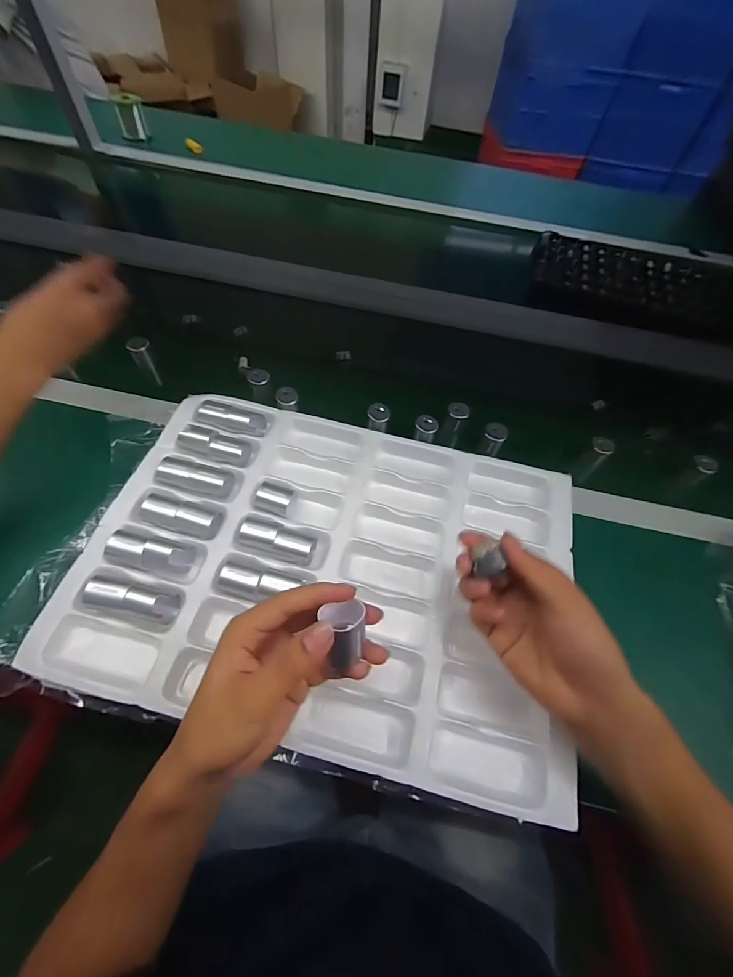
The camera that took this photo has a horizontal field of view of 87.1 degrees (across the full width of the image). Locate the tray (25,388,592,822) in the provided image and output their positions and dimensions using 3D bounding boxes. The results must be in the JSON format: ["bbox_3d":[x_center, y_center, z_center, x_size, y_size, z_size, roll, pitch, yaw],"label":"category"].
[{"bbox_3d":[-0.030,0.068,0.378,0.445,0.034,0.319,13,60,3],"label":"tray"}]

